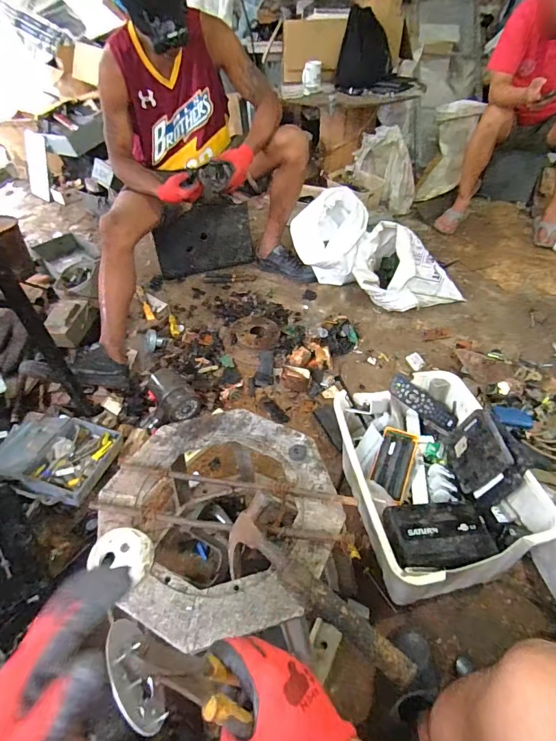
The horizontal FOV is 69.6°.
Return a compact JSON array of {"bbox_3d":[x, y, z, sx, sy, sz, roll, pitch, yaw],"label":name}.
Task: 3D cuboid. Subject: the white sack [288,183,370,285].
[{"bbox_3d":[0.196,-0.517,1.599,0.289,0.319,0.205,3,46,6],"label":"white sack"}]

